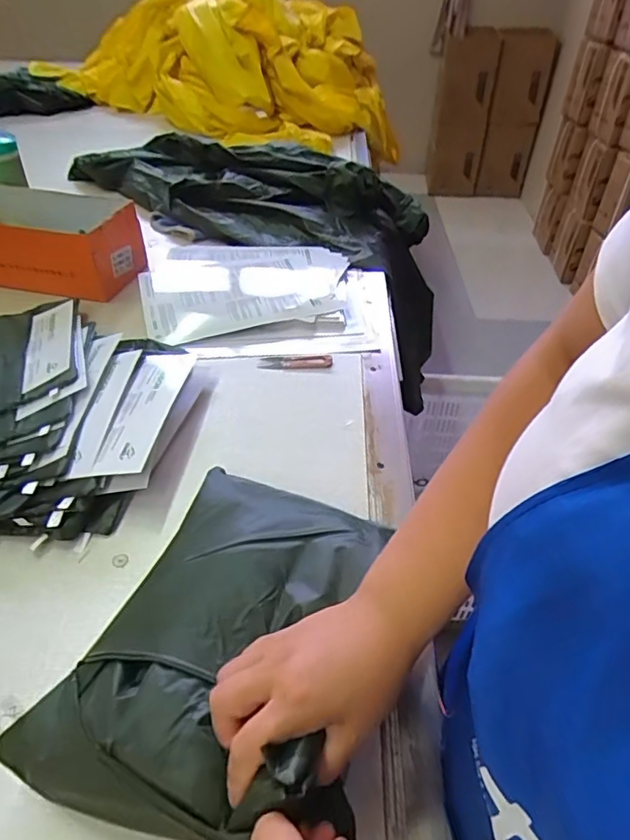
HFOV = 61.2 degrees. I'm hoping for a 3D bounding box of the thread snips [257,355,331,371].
[{"bbox_3d":[-0.028,-0.079,0.742,0.100,0.006,0.027,-3,43,-5],"label":"thread snips"}]

